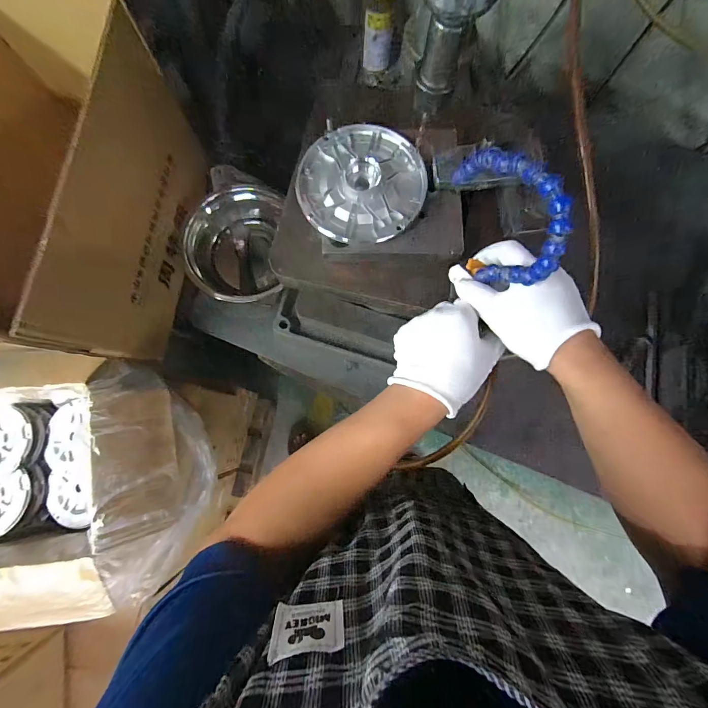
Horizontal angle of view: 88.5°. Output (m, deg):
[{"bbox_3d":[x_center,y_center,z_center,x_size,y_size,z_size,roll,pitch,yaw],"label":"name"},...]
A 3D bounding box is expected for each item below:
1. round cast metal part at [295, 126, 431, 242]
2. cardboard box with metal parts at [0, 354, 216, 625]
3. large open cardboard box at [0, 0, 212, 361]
[{"bbox_3d":[0.008,-0.187,0.389,0.133,0.021,0.133,0,80,-1],"label":"round cast metal part"},{"bbox_3d":[-0.575,0.222,0.645,0.537,0.230,0.391,-6,80,-2],"label":"cardboard box with metal parts"},{"bbox_3d":[-0.460,-0.234,0.575,0.275,0.301,0.445,8,80,1],"label":"large open cardboard box"}]

